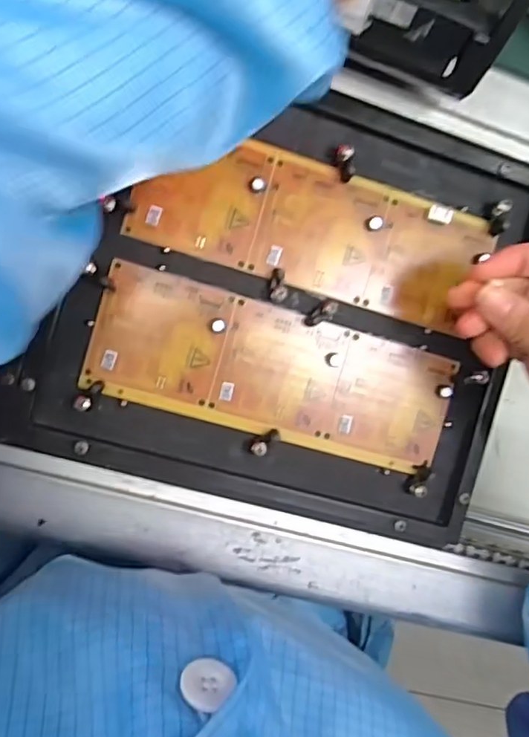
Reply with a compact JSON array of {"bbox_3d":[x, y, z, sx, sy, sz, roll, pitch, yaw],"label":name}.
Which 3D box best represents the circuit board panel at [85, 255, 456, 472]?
[{"bbox_3d":[0.008,0.002,0.343,0.210,0.005,0.071,15,92,-10],"label":"circuit board panel"}]

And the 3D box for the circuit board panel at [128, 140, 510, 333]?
[{"bbox_3d":[0.030,-0.081,0.339,0.198,0.007,0.069,16,91,-9],"label":"circuit board panel"}]

